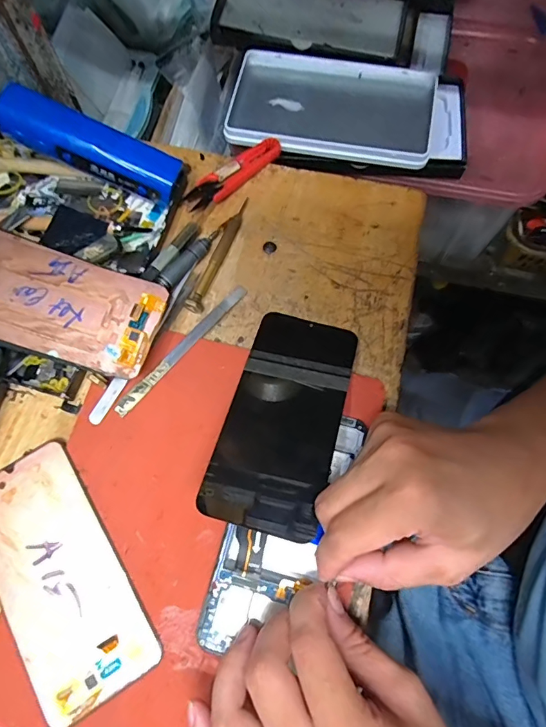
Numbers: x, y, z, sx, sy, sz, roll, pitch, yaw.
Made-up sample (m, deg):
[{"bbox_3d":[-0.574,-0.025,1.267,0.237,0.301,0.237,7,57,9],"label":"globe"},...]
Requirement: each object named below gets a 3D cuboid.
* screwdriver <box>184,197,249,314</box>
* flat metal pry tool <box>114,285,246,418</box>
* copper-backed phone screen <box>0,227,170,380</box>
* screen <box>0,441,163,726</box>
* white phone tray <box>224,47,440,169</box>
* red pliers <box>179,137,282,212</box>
[{"bbox_3d":[-0.041,-0.087,0.343,0.012,0.008,0.106,22,72,7],"label":"screwdriver"},{"bbox_3d":[-0.064,-0.012,0.320,0.009,0.006,0.127,38,75,12],"label":"flat metal pry tool"},{"bbox_3d":[-0.151,-0.043,0.304,0.147,0.004,0.075,17,78,3],"label":"copper-backed phone screen"},{"bbox_3d":[-0.133,0.128,0.270,0.072,0.004,0.150,-31,74,-11],"label":"screen"},{"bbox_3d":[0.052,-0.232,0.398,0.180,0.020,0.101,13,71,4],"label":"white phone tray"},{"bbox_3d":[-0.032,-0.159,0.373,0.096,0.010,0.022,-39,75,-13],"label":"red pliers"}]

